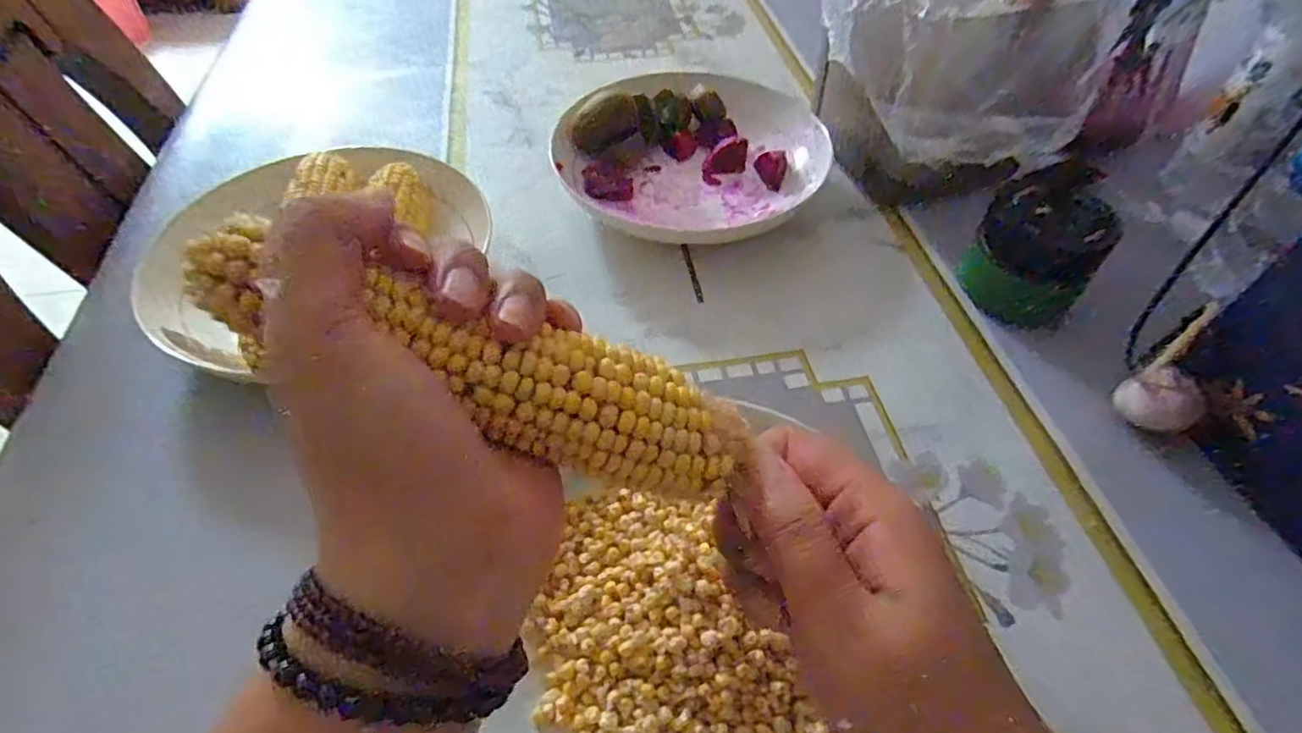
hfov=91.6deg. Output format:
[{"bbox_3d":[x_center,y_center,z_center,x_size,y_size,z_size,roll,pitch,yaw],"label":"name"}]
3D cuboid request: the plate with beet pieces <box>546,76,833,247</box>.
[{"bbox_3d":[0.030,-0.168,0.495,0.204,0.047,0.165,-6,51,-4],"label":"plate with beet pieces"}]

